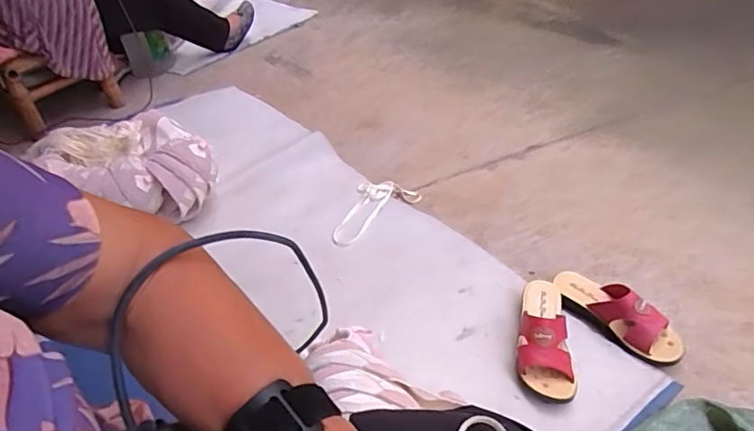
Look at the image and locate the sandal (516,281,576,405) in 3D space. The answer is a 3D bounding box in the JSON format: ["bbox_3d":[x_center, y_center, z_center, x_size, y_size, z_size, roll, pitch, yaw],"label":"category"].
[{"bbox_3d":[0.274,0.192,0.892,0.084,0.079,0.231,2,40,10],"label":"sandal"}]

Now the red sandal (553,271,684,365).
[{"bbox_3d":[0.409,0.162,0.925,0.078,0.075,0.229,-31,45,-27],"label":"red sandal"}]

